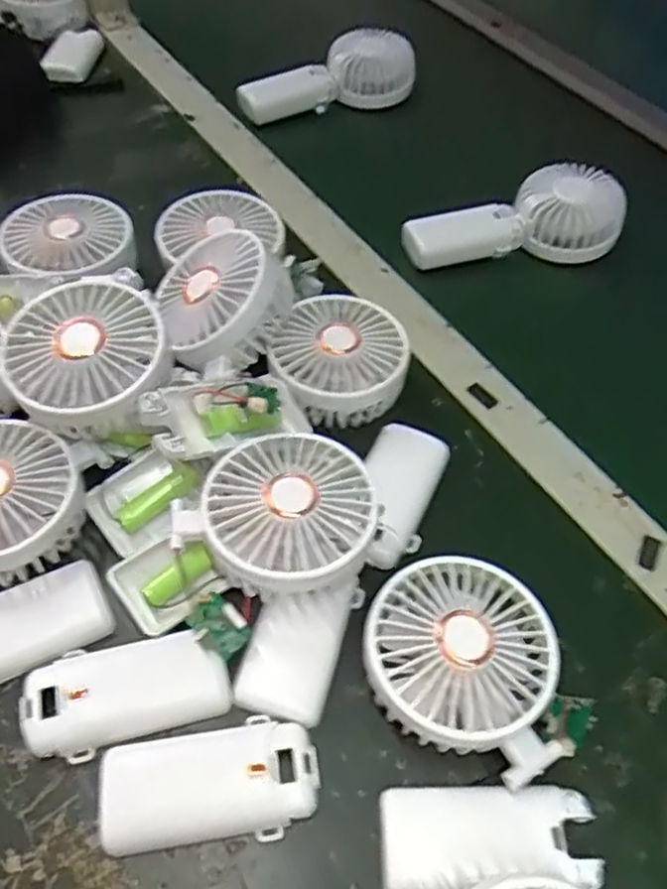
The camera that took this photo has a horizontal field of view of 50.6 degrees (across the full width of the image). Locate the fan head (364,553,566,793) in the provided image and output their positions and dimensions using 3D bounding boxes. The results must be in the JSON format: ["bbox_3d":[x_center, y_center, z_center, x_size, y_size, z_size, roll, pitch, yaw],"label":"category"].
[{"bbox_3d":[0.059,0.104,0.341,0.094,0.044,0.091,12,52,4],"label":"fan head"}]

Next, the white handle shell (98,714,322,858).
[{"bbox_3d":[-0.055,0.152,0.315,0.094,0.016,0.048,-9,53,-12],"label":"white handle shell"}]

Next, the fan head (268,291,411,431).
[{"bbox_3d":[0.002,-0.052,0.443,0.083,0.045,0.086,1,52,-6],"label":"fan head"}]

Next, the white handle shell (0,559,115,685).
[{"bbox_3d":[-0.161,0.095,0.353,0.093,0.015,0.045,-19,56,-19],"label":"white handle shell"}]

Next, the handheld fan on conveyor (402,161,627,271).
[{"bbox_3d":[0.146,-0.185,0.567,0.177,0.047,0.069,-12,54,-15],"label":"handheld fan on conveyor"}]

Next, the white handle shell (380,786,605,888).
[{"bbox_3d":[0.067,0.174,0.308,0.091,0.019,0.043,3,52,-4],"label":"white handle shell"}]

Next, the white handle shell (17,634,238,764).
[{"bbox_3d":[-0.099,0.115,0.335,0.092,0.011,0.047,-14,55,-16],"label":"white handle shell"}]

